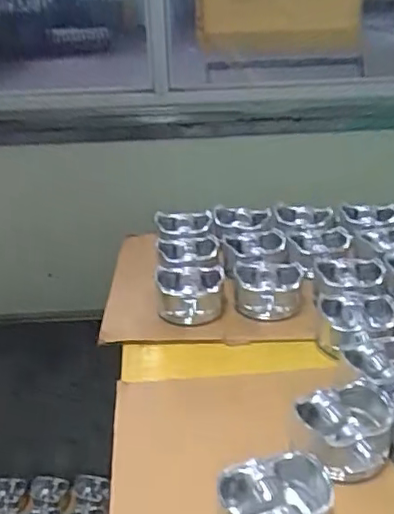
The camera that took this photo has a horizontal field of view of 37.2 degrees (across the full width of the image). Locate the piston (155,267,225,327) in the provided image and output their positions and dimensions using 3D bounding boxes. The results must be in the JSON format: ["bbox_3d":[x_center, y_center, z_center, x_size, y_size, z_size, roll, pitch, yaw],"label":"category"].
[{"bbox_3d":[-0.007,0.041,0.677,0.077,0.044,0.072,-2,26,1],"label":"piston"}]

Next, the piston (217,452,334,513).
[{"bbox_3d":[0.057,0.181,0.416,0.079,0.043,0.071,-2,26,1],"label":"piston"}]

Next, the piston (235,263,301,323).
[{"bbox_3d":[0.083,0.035,0.685,0.074,0.039,0.074,0,26,5],"label":"piston"}]

